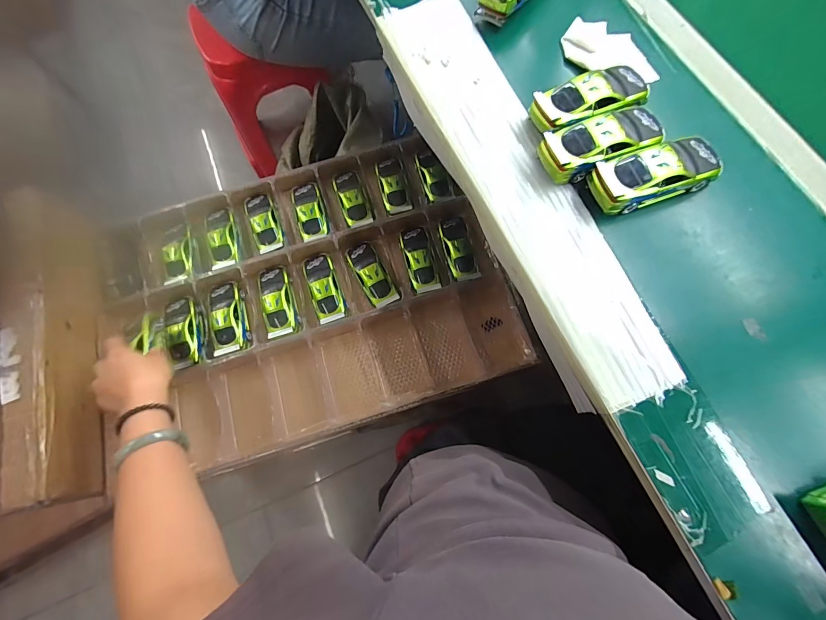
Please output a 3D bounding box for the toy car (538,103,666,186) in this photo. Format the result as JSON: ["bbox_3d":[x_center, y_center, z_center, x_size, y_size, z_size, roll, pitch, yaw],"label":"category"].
[{"bbox_3d":[0.203,-0.179,0.378,0.130,0.031,0.055,-21,74,-4],"label":"toy car"}]

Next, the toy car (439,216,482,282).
[{"bbox_3d":[0.078,-0.108,0.604,0.047,0.029,0.130,-12,73,-2],"label":"toy car"}]

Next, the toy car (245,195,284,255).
[{"bbox_3d":[-0.264,-0.152,0.642,0.047,0.036,0.123,-21,74,-5],"label":"toy car"}]

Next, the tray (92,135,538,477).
[{"bbox_3d":[-0.172,-0.026,0.602,0.632,0.053,0.456,-18,73,-4],"label":"tray"}]

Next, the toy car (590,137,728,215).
[{"bbox_3d":[0.251,-0.141,0.365,0.132,0.035,0.052,-17,73,-3],"label":"toy car"}]

